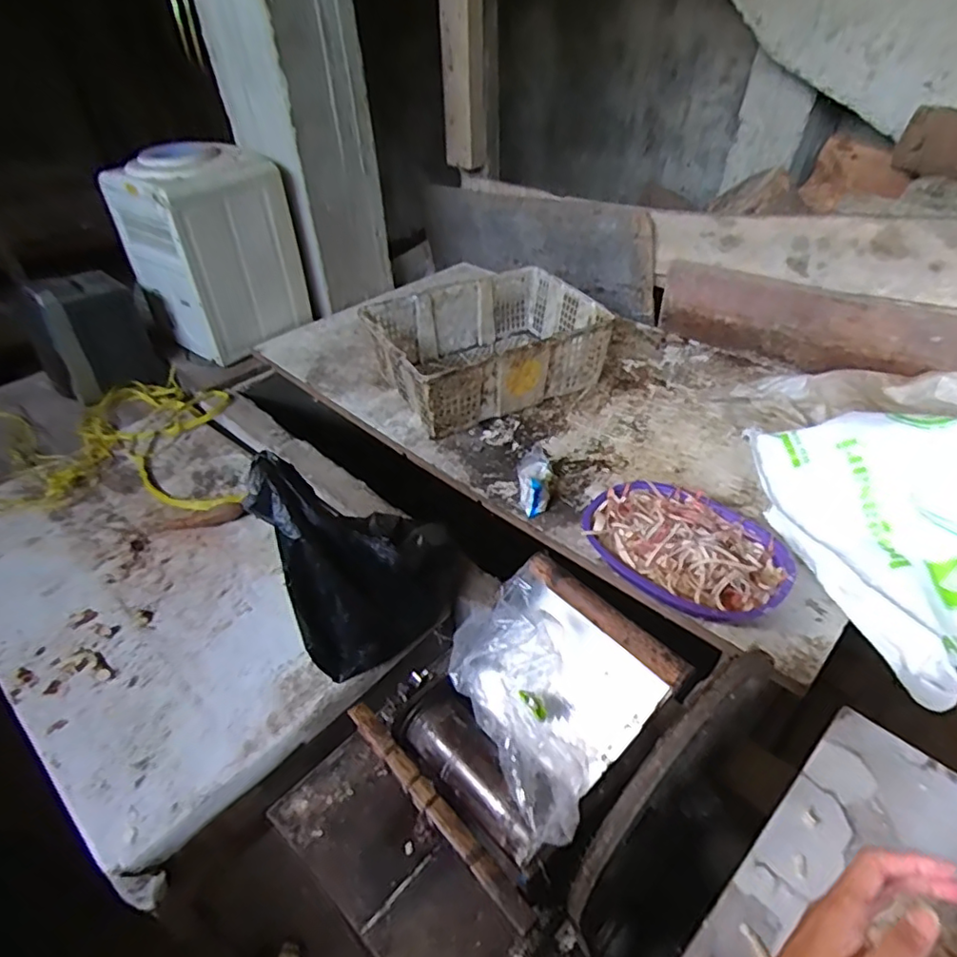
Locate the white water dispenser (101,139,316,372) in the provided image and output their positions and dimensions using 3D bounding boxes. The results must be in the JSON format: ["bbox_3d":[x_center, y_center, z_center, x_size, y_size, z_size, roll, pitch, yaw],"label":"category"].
[{"bbox_3d":[-0.650,-0.559,1.493,0.340,0.437,0.321,-30,48,-28],"label":"white water dispenser"}]

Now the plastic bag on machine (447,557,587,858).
[{"bbox_3d":[0.049,0.187,0.522,0.128,0.060,0.210,-10,60,-8],"label":"plastic bag on machine"}]

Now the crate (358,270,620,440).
[{"bbox_3d":[0.022,-0.296,1.359,0.490,0.161,0.340,-22,44,-21],"label":"crate"}]

